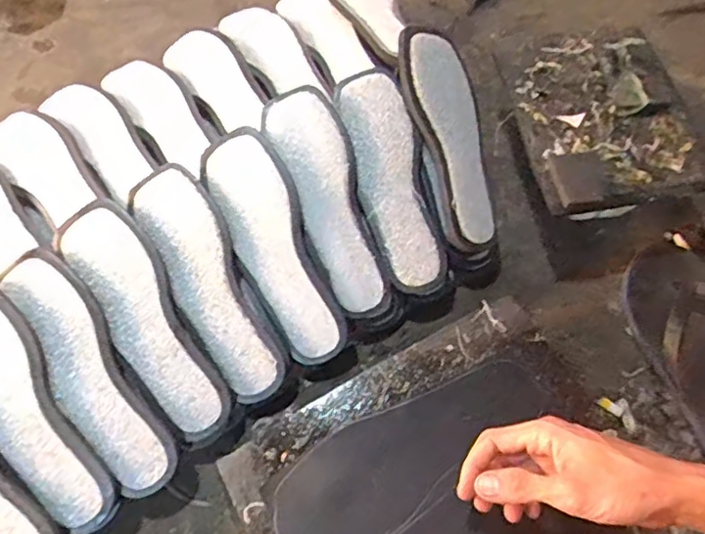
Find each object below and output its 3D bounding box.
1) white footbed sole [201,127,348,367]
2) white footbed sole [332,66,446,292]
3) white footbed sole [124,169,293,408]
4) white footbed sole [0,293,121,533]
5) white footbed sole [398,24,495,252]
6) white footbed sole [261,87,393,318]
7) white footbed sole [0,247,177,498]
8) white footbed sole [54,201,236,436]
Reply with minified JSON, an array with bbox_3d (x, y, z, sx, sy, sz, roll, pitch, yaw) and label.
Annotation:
[{"bbox_3d":[-0.077,-0.020,0.586,0.073,0.026,0.242,-24,89,-13],"label":"white footbed sole"},{"bbox_3d":[0.040,-0.094,0.623,0.070,0.026,0.243,-14,85,-9],"label":"white footbed sole"},{"bbox_3d":[-0.139,0.016,0.571,0.070,0.022,0.236,-26,87,-14],"label":"white footbed sole"},{"bbox_3d":[-0.289,0.122,0.514,0.074,0.020,0.239,-34,88,-17],"label":"white footbed sole"},{"bbox_3d":[0.107,-0.140,0.631,0.072,0.024,0.239,-16,91,-10],"label":"white footbed sole"},{"bbox_3d":[-0.020,-0.067,0.601,0.076,0.016,0.236,-19,90,-11],"label":"white footbed sole"},{"bbox_3d":[-0.239,0.095,0.530,0.066,0.014,0.237,-30,87,-15],"label":"white footbed sole"},{"bbox_3d":[-0.193,0.050,0.553,0.071,0.016,0.240,-31,87,-16],"label":"white footbed sole"}]

